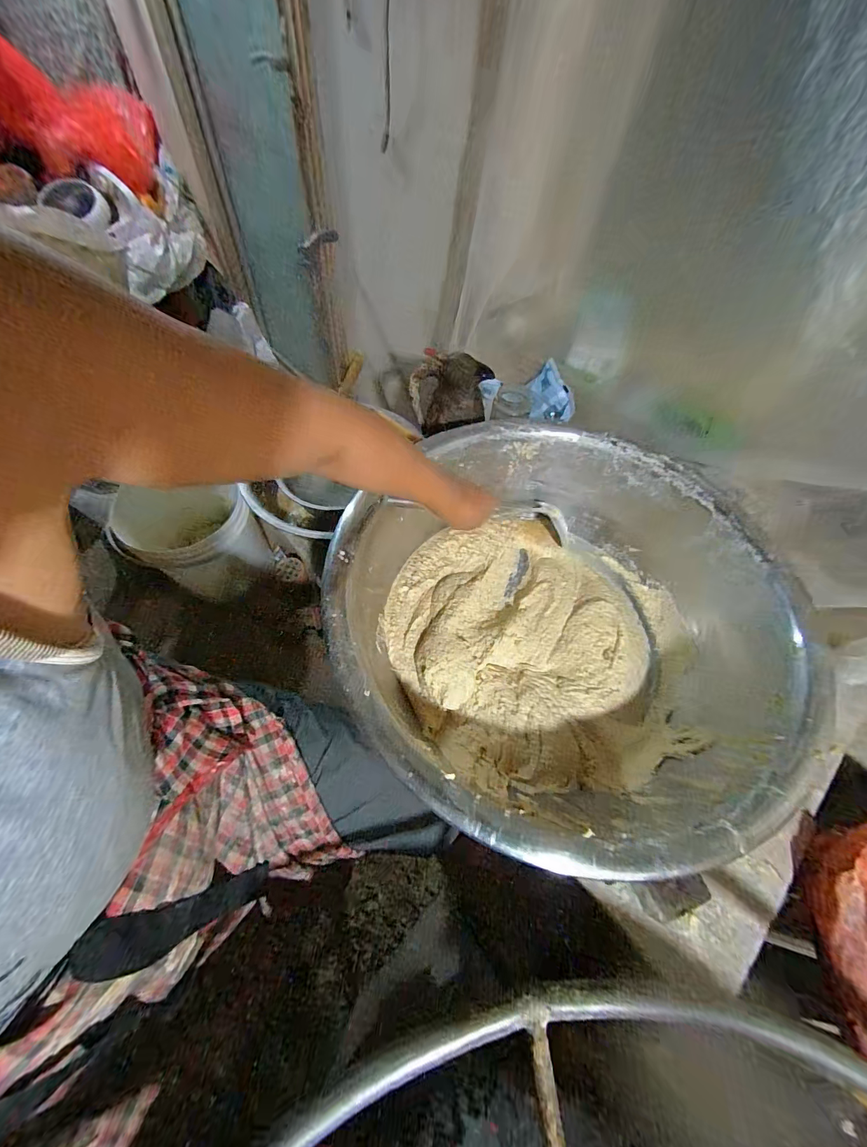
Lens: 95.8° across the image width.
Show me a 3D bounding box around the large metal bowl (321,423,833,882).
[{"bbox_3d":[0.168,0.053,0.562,0.541,0.191,0.571,2,61,-3],"label":"large metal bowl"}]

